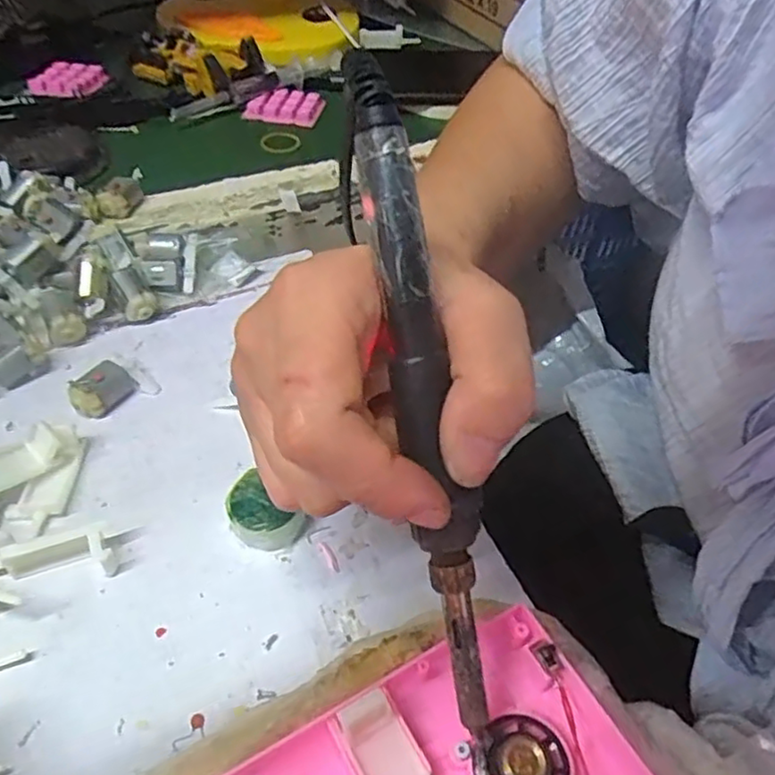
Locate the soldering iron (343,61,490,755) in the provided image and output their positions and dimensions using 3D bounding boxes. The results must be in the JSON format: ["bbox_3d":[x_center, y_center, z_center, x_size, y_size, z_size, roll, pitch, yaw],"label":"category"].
[{"bbox_3d":[0.010,0.004,0.176,0.017,0.181,0.020,-11,4,-13],"label":"soldering iron"}]

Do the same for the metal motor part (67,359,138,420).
[{"bbox_3d":[-0.141,0.001,0.328,0.018,0.017,0.029,21,49,15],"label":"metal motor part"}]

